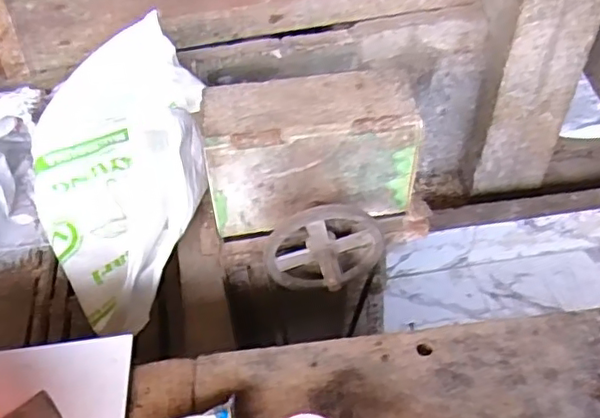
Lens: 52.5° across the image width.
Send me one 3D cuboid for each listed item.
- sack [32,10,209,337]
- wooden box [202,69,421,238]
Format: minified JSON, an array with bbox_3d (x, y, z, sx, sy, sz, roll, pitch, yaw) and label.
[{"bbox_3d":[-0.380,-0.130,1.272,0.377,0.259,0.749,-11,45,-10],"label":"sack"},{"bbox_3d":[0.019,-0.096,1.065,0.350,0.228,0.128,-6,44,-5],"label":"wooden box"}]

